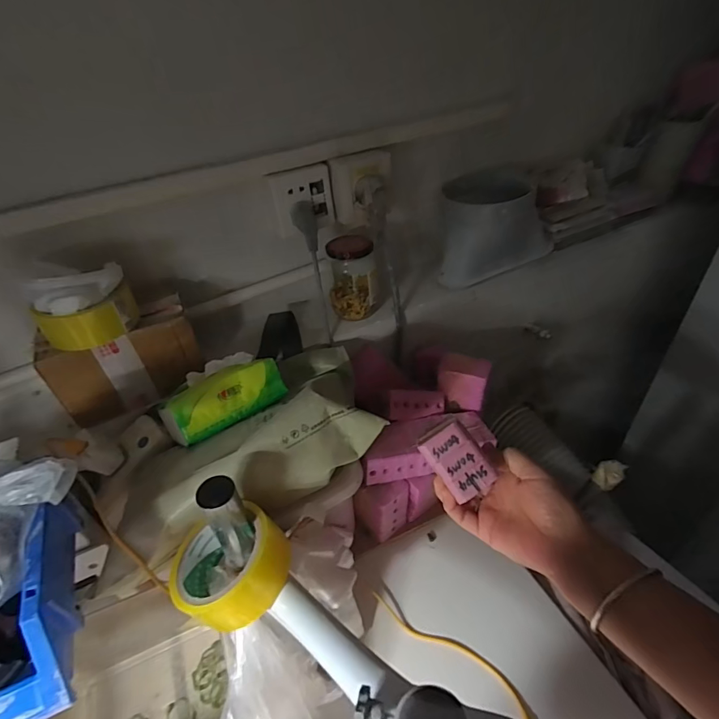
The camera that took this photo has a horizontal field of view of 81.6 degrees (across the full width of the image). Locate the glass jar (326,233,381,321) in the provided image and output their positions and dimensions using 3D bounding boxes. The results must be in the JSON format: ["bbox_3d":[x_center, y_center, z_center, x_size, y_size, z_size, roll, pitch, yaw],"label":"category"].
[{"bbox_3d":[-0.008,-0.130,0.649,0.075,0.117,0.075,-4,39,2],"label":"glass jar"}]

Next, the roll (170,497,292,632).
[{"bbox_3d":[-0.114,0.183,0.373,0.100,0.059,0.088,-12,40,-8],"label":"roll"}]

